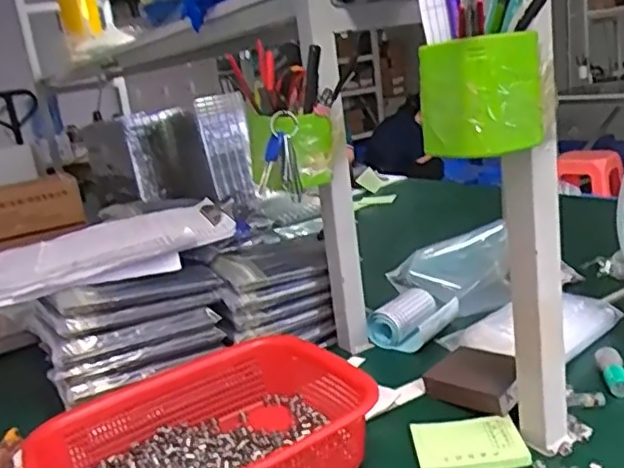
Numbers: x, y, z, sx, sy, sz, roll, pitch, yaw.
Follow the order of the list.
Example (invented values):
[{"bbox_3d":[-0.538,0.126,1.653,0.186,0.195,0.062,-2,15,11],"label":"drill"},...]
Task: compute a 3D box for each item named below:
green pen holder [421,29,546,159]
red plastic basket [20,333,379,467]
[{"bbox_3d":[0.125,-0.101,0.461,0.064,0.081,0.062,-15,16,-27],"label":"green pen holder"},{"bbox_3d":[-0.079,0.189,0.573,0.291,0.074,0.204,-16,16,-30],"label":"red plastic basket"}]

